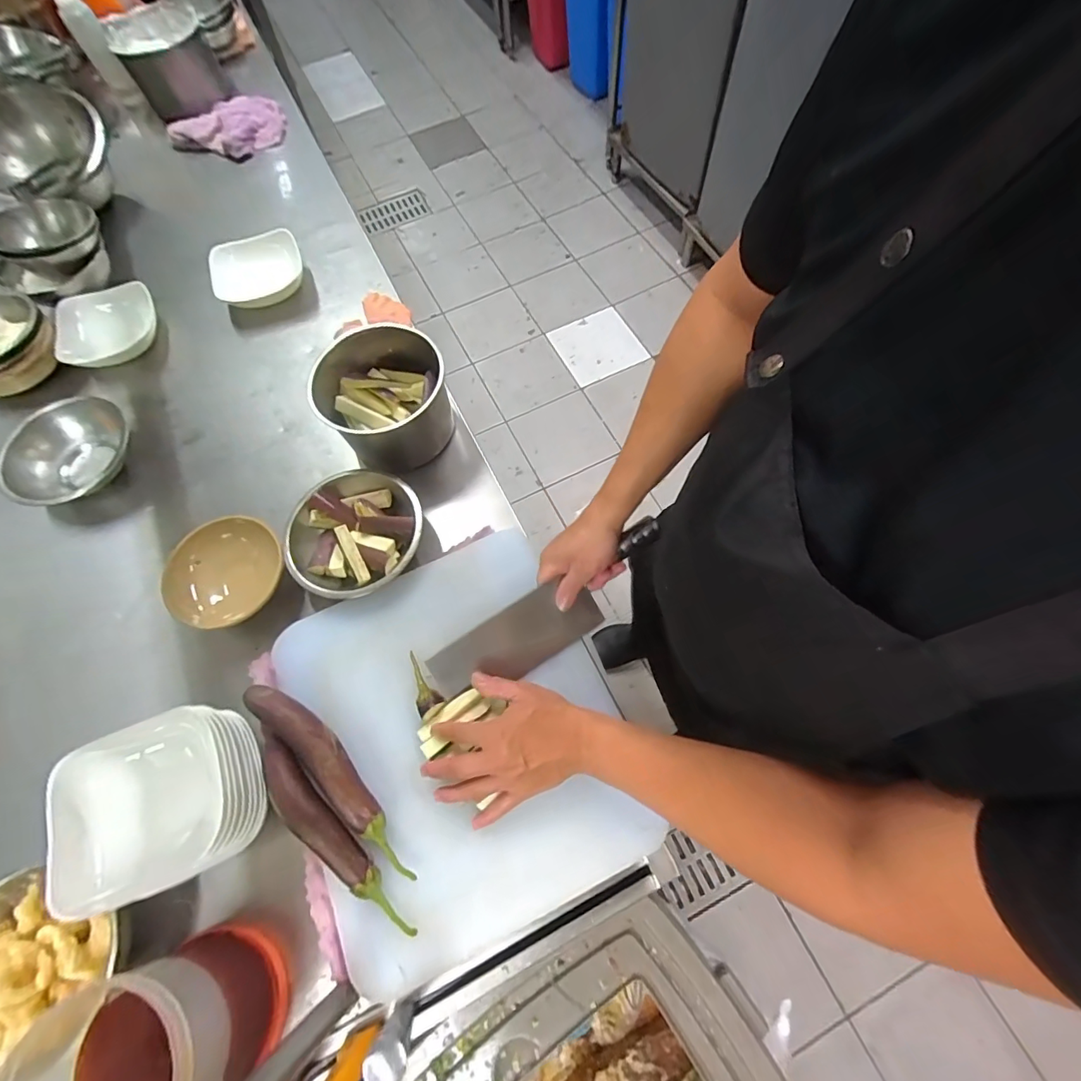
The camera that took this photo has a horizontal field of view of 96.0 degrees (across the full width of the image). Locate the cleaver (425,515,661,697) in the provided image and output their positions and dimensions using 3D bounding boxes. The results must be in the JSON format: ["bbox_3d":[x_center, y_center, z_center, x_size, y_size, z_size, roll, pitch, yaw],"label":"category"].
[{"bbox_3d":[0.020,0.082,0.573,0.308,0.023,0.076,-32,95,-11],"label":"cleaver"}]

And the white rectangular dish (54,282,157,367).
[{"bbox_3d":[-0.721,-0.356,0.811,0.158,0.037,0.145,-25,69,-7],"label":"white rectangular dish"}]

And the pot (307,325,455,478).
[{"bbox_3d":[-0.217,-0.196,0.686,0.171,0.108,0.176,-1,68,3],"label":"pot"}]

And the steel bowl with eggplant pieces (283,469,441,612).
[{"bbox_3d":[-0.236,-0.005,0.647,0.170,0.072,0.170,-1,68,3],"label":"steel bowl with eggplant pieces"}]

